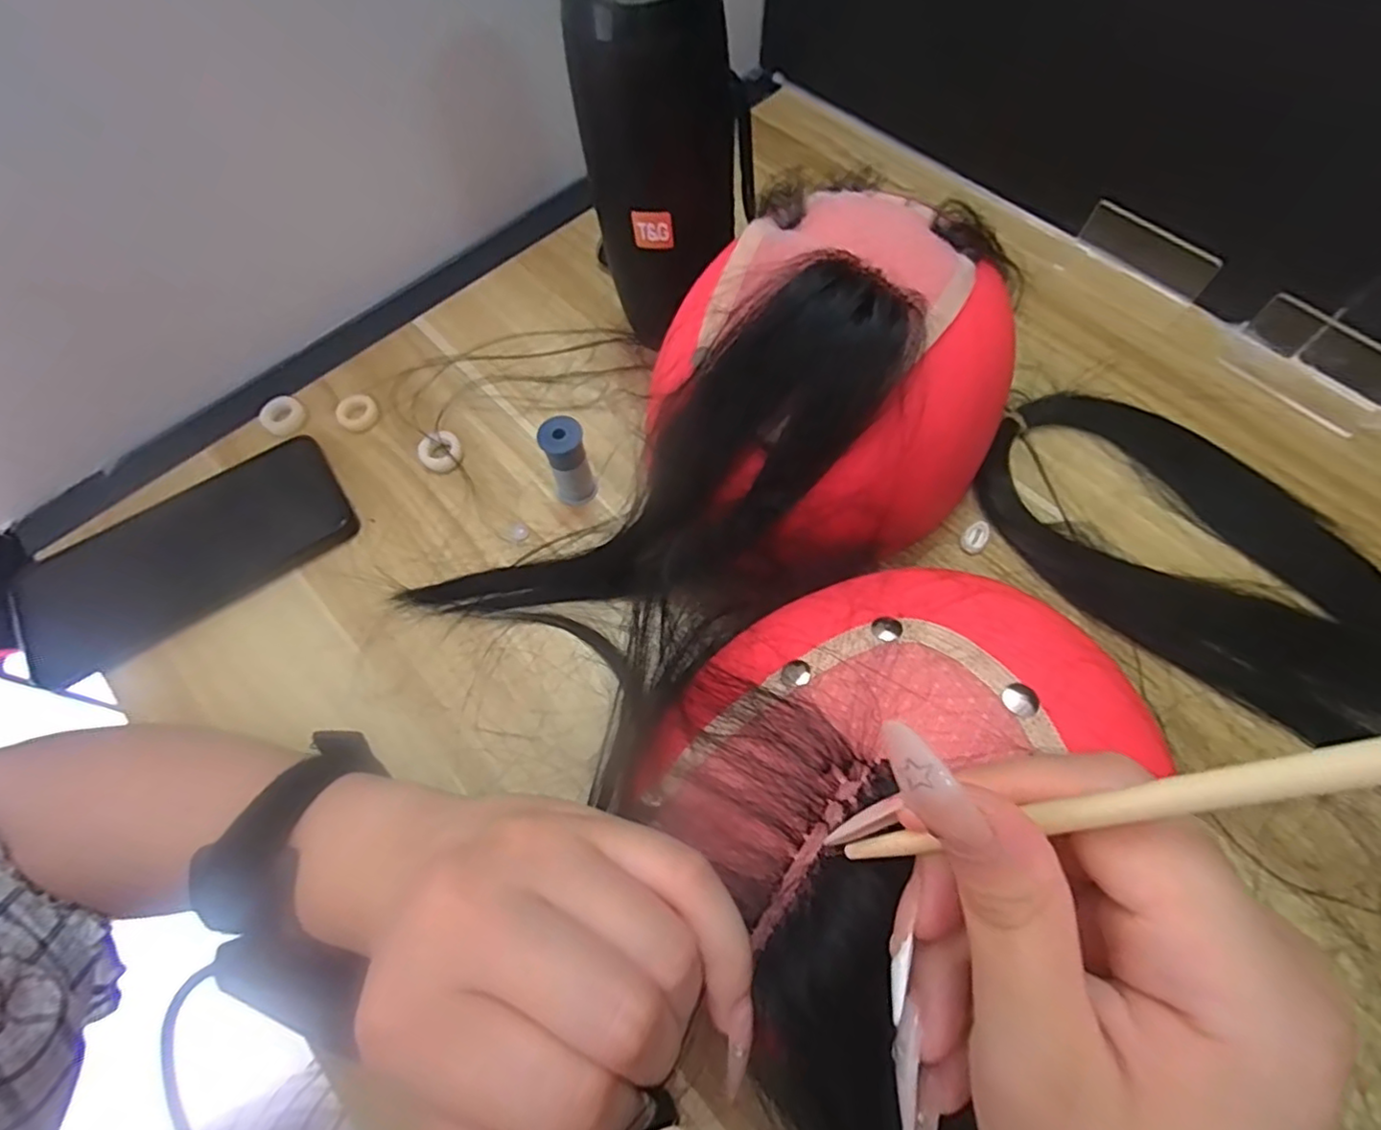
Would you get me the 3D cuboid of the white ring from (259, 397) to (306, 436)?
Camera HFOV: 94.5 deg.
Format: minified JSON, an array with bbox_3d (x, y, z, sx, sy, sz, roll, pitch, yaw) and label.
[{"bbox_3d":[-0.239,-0.088,0.375,0.027,0.005,0.024,37,71,17],"label":"white ring"}]

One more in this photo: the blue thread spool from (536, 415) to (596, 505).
[{"bbox_3d":[-0.063,-0.054,0.333,0.021,0.049,0.020,-1,65,2],"label":"blue thread spool"}]

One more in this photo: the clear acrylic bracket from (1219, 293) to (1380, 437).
[{"bbox_3d":[0.348,-0.113,0.352,0.031,0.029,0.079,-38,69,-15],"label":"clear acrylic bracket"}]

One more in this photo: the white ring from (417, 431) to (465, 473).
[{"bbox_3d":[-0.141,-0.065,0.361,0.023,0.005,0.027,-36,69,-14],"label":"white ring"}]

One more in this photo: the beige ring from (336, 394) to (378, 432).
[{"bbox_3d":[-0.196,-0.090,0.376,0.022,0.007,0.026,-38,69,-15],"label":"beige ring"}]

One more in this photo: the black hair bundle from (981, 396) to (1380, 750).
[{"bbox_3d":[0.308,0.028,0.305,0.345,0.012,0.127,35,71,17],"label":"black hair bundle"}]

